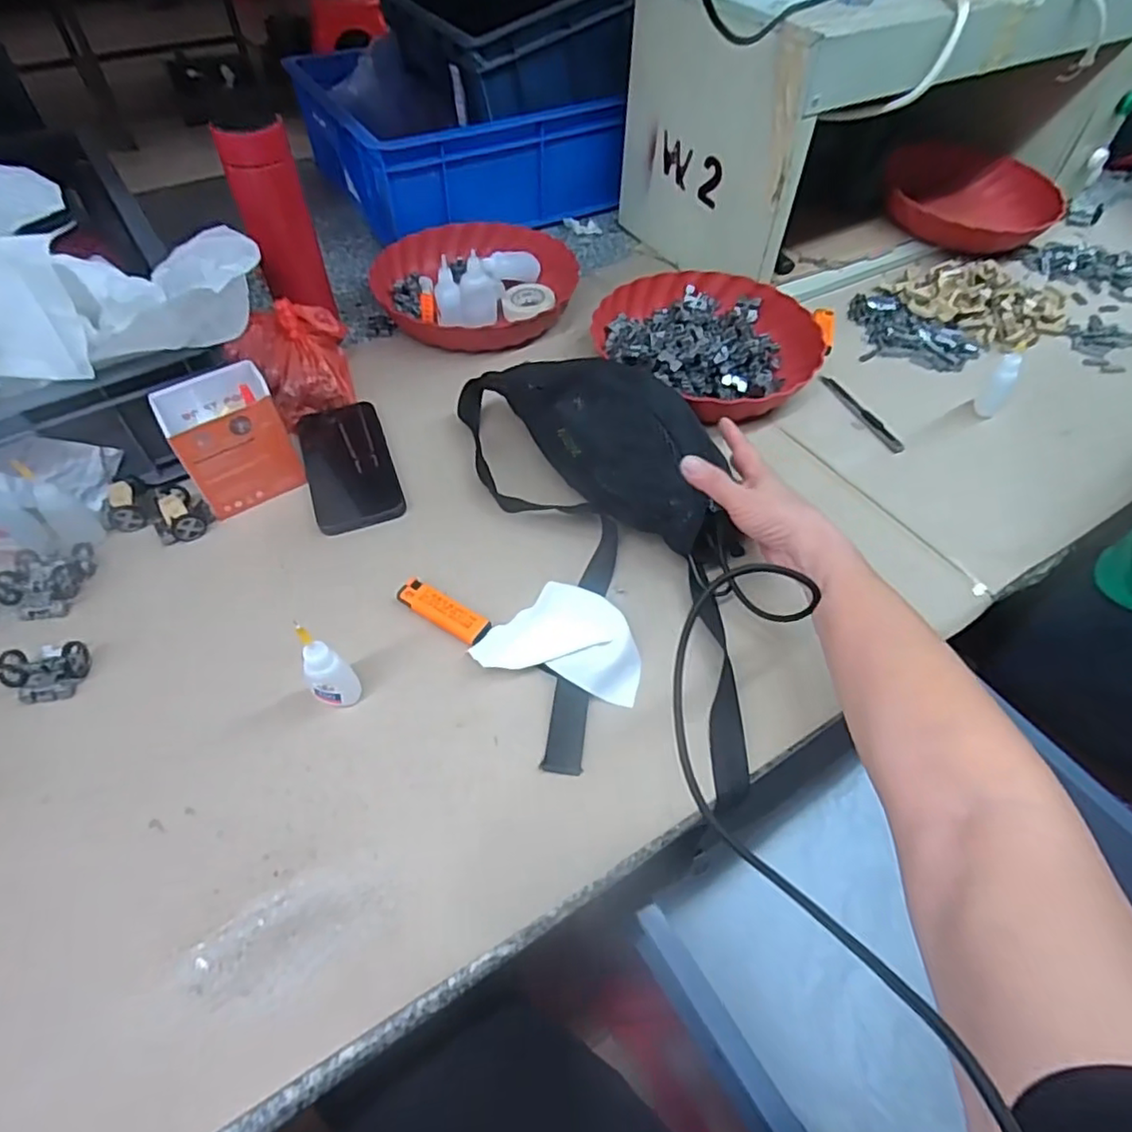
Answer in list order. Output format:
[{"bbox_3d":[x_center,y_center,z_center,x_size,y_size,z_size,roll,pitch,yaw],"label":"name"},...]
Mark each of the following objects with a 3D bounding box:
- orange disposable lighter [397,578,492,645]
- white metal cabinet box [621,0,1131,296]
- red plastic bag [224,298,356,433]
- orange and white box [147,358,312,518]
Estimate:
[{"bbox_3d":[-0.099,0.035,0.506,0.083,0.006,0.025,28,59,19],"label":"orange disposable lighter"},{"bbox_3d":[0.445,-0.605,0.825,0.656,0.266,0.321,-24,56,-18],"label":"white metal cabinet box"},{"bbox_3d":[-0.276,-0.207,0.647,0.098,0.067,0.123,-8,55,-6],"label":"red plastic bag"},{"bbox_3d":[-0.294,-0.113,0.562,0.090,0.092,0.080,-24,58,-17],"label":"orange and white box"}]

